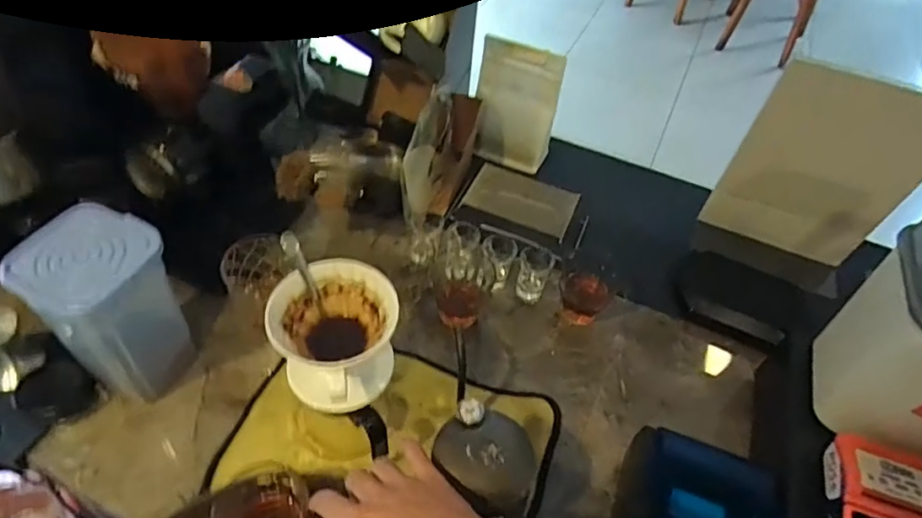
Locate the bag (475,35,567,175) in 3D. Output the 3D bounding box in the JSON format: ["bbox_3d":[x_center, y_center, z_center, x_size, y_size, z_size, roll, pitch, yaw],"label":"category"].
[{"bbox_3d":[0.082,-0.236,0.897,0.129,0.190,0.040,22,34,18],"label":"bag"}]

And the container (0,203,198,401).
[{"bbox_3d":[-0.352,0.053,0.588,0.100,0.191,0.111,33,53,21],"label":"container"}]

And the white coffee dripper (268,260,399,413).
[{"bbox_3d":[-0.119,0.073,0.549,0.111,0.092,0.109,3,48,-4],"label":"white coffee dripper"}]

